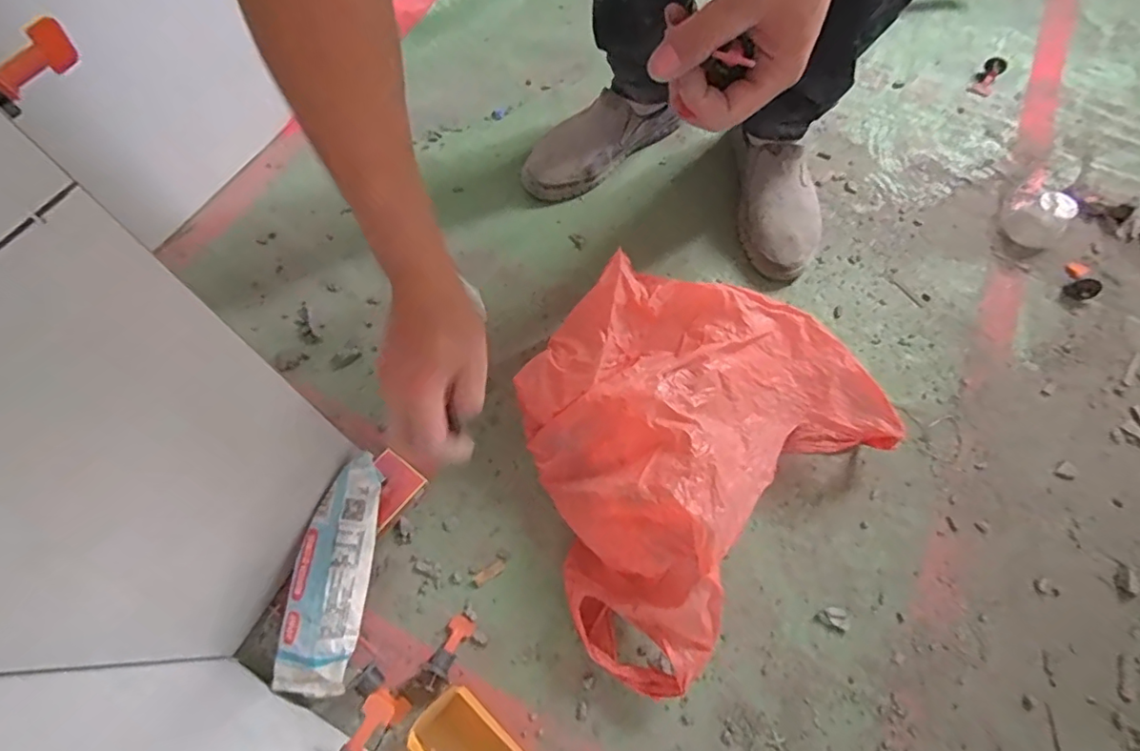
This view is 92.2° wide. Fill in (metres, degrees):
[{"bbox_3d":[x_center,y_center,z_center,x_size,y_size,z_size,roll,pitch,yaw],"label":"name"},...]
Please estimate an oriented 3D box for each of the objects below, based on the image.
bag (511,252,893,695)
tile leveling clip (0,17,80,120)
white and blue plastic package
[{"bbox_3d":[0.096,0.063,0.539,0.291,0.128,0.357,41,71,16],"label":"bag"},{"bbox_3d":[-0.249,-0.142,0.251,0.012,0.021,0.047,14,65,4],"label":"tile leveling clip"},{"bbox_3d":[-0.218,0.181,0.508,0.061,0.032,0.206,10,79,3],"label":"white and blue plastic package"}]

